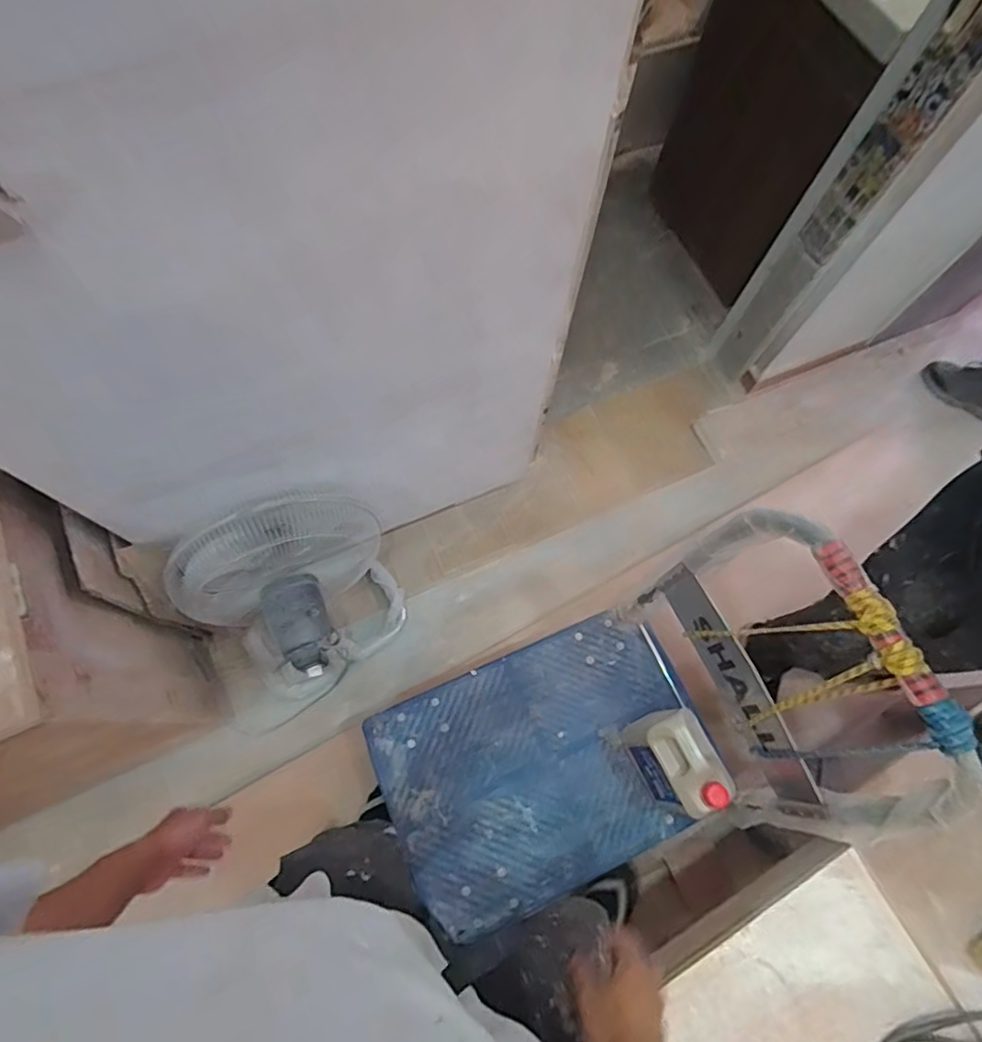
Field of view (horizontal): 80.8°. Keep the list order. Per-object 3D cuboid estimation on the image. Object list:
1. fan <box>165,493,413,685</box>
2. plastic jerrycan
[{"bbox_3d":[-0.401,0.194,1.287,0.403,0.528,0.291,-24,72,-10],"label":"fan"},{"bbox_3d":[0.376,0.501,1.188,0.109,0.249,0.200,-21,72,-9],"label":"plastic jerrycan"}]

